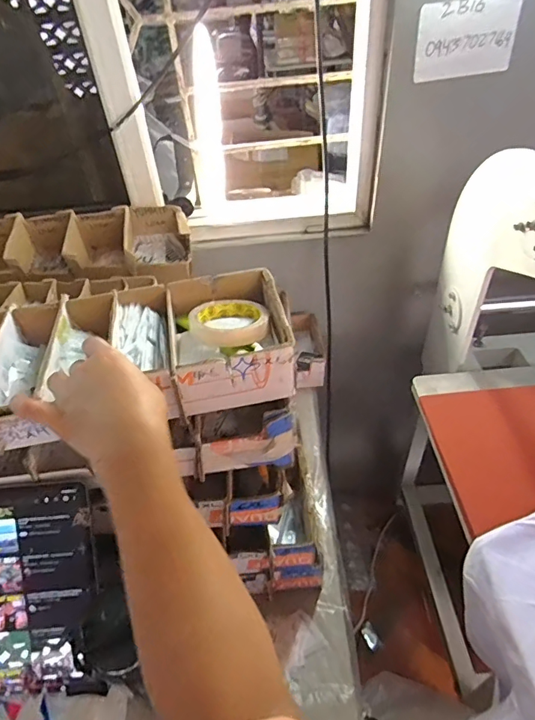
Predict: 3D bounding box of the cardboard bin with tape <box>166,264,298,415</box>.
[{"bbox_3d":[-0.045,-0.028,0.531,0.125,0.068,0.160,-10,44,-5],"label":"cardboard bin with tape"}]

